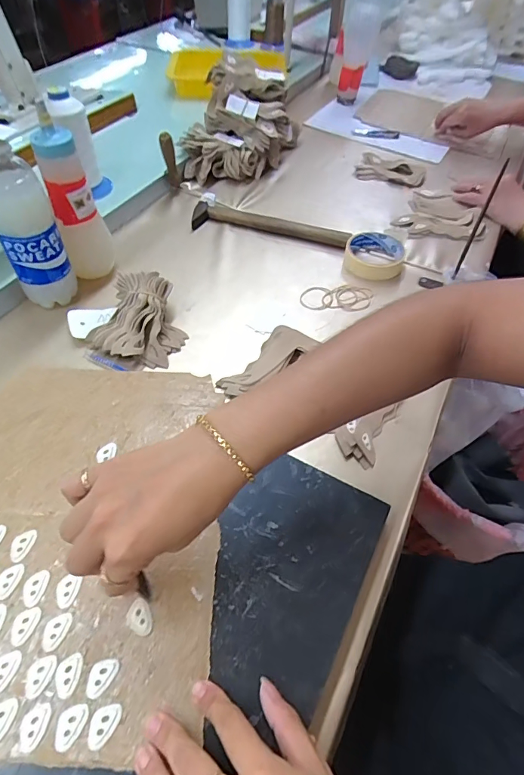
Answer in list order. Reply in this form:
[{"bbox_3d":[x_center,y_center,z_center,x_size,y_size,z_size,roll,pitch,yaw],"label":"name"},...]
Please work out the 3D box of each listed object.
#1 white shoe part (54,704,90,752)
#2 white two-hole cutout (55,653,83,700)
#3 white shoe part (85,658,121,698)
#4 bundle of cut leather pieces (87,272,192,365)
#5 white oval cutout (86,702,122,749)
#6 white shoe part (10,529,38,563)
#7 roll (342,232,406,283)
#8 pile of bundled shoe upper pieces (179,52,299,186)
[{"bbox_3d":[-0.127,0.223,0.285,0.017,0.004,0.025,16,53,7],"label":"white shoe part"},{"bbox_3d":[-0.136,0.200,0.301,0.017,0.004,0.025,0,53,-5],"label":"white two-hole cutout"},{"bbox_3d":[-0.113,0.201,0.303,0.016,0.004,0.025,31,57,17],"label":"white shoe part"},{"bbox_3d":[-0.146,-0.084,0.521,0.104,0.051,0.105,3,53,-3],"label":"bundle of cut leather pieces"},{"bbox_3d":[-0.105,0.223,0.287,0.016,0.004,0.026,33,57,19],"label":"white oval cutout"},{"bbox_3d":[-0.195,0.128,0.353,0.016,0.004,0.026,15,53,6],"label":"white shoe part"},{"bbox_3d":[0.167,-0.192,0.644,0.087,0.028,0.092,3,53,-3],"label":"roll"},{"bbox_3d":[-0.035,-0.475,0.777,0.189,0.140,0.203,9,53,2],"label":"pile of bundled shoe upper pieces"}]

